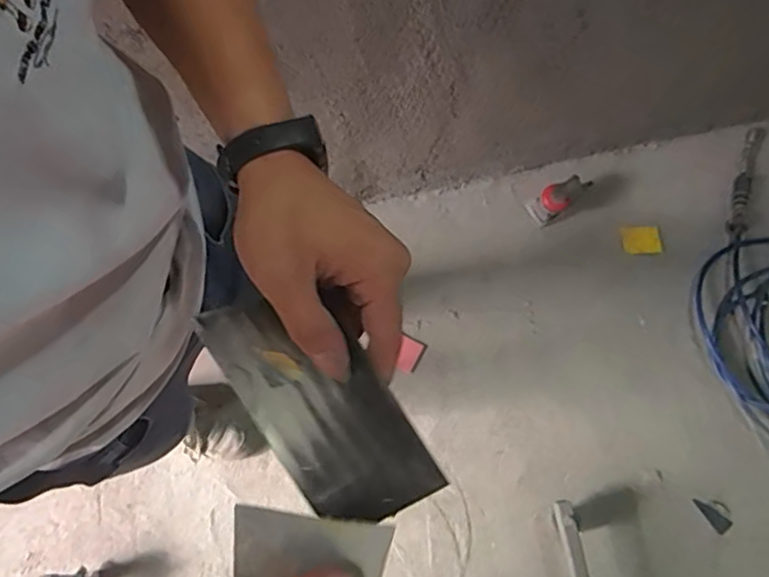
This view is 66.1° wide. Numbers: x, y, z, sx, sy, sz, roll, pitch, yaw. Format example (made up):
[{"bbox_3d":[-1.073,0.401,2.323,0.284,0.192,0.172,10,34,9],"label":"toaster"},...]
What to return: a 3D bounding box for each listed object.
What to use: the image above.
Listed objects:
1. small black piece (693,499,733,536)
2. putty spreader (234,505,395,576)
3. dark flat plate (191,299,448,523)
[{"bbox_3d":[0.736,0.515,1.335,0.093,0.006,0.038,37,74,5],"label":"small black piece"},{"bbox_3d":[-0.044,0.160,0.317,0.109,0.006,0.074,-7,80,35],"label":"putty spreader"},{"bbox_3d":[-0.035,0.062,0.314,0.071,0.004,0.138,-32,91,11],"label":"dark flat plate"}]

